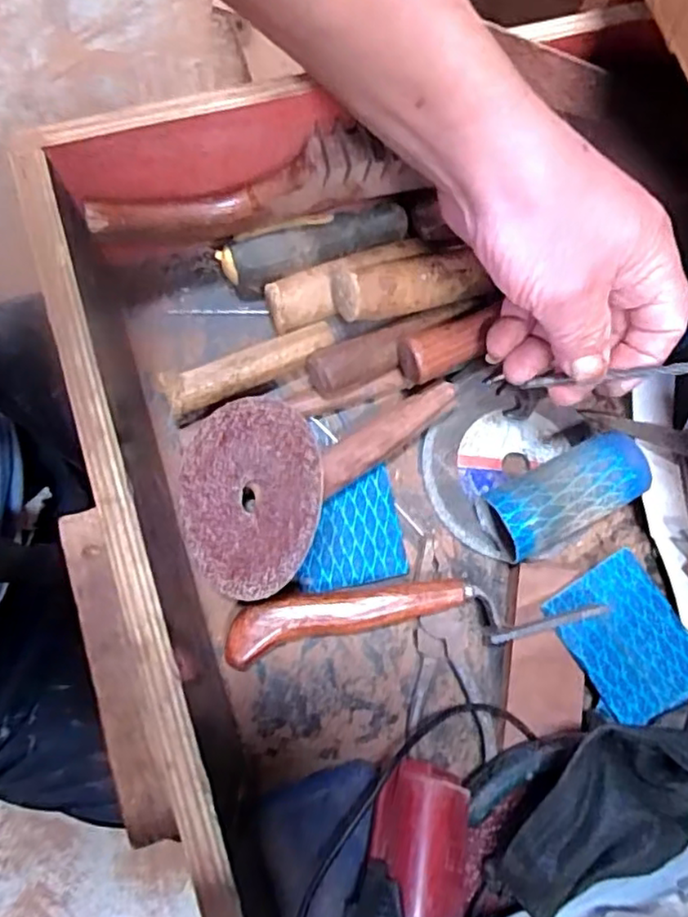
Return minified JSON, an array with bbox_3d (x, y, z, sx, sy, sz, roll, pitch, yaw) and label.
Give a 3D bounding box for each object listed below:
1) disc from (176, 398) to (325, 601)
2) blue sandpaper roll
[{"bbox_3d":[-0.046,0.019,0.312,0.091,0.008,0.090,-5,81,36],"label":"disc"},{"bbox_3d":[0.115,0.019,0.336,0.084,0.034,0.037,-29,83,-8],"label":"blue sandpaper roll"}]

